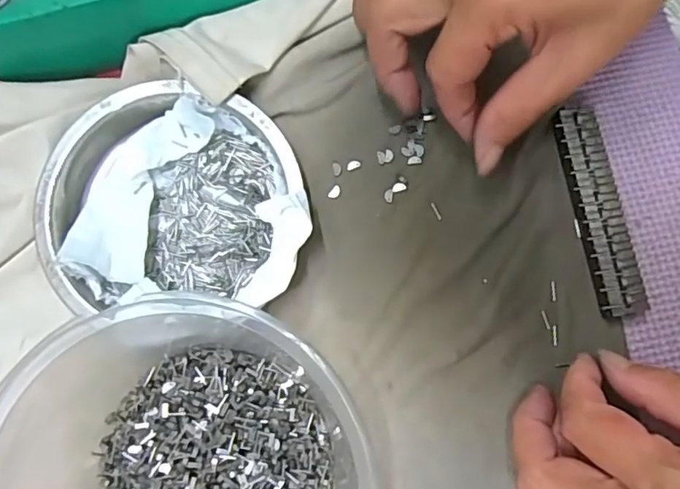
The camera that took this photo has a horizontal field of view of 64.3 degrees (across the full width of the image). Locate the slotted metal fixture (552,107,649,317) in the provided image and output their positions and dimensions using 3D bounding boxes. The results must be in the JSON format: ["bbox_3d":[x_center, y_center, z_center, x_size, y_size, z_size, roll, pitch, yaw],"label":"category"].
[{"bbox_3d":[0.119,-0.016,0.254,0.021,0.012,0.097,-11,78,2],"label":"slotted metal fixture"}]

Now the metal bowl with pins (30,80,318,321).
[{"bbox_3d":[-0.076,-0.021,0.259,0.126,0.033,0.107,-2,78,4],"label":"metal bowl with pins"}]

